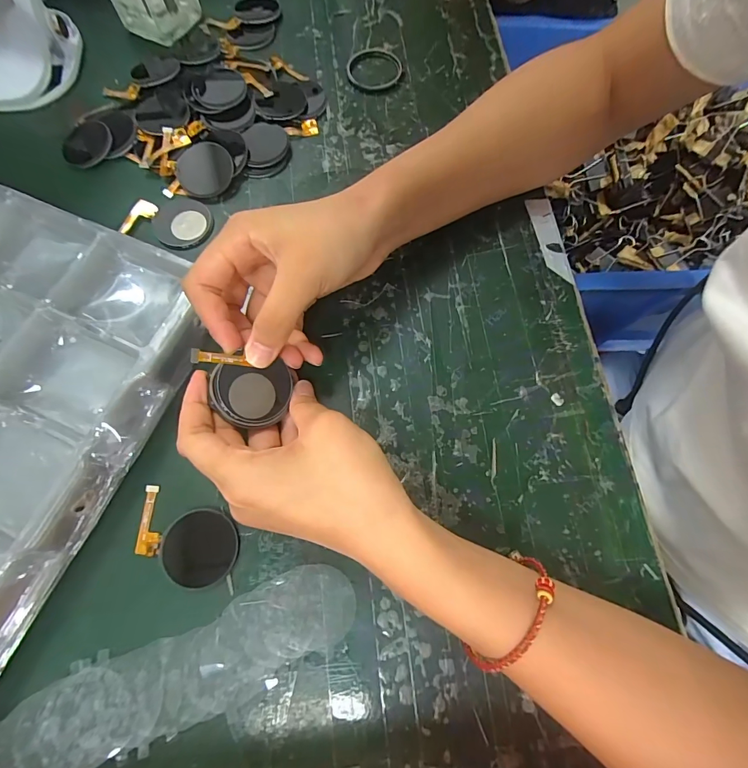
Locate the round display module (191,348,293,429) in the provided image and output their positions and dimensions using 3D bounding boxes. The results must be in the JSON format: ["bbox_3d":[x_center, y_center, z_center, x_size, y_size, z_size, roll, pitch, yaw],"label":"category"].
[{"bbox_3d":[-0.071,0.004,0.214,0.052,0.005,0.038,6,84,-29],"label":"round display module"}]

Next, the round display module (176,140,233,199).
[{"bbox_3d":[-0.125,-0.157,0.289,0.040,0.004,0.038,0,94,-3],"label":"round display module"}]

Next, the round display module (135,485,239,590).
[{"bbox_3d":[-0.107,0.087,0.218,0.061,0.004,0.041,19,73,4],"label":"round display module"}]

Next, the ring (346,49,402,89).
[{"bbox_3d":[0.000,-0.267,0.330,0.045,0.006,0.048,1,73,-2],"label":"ring"}]

